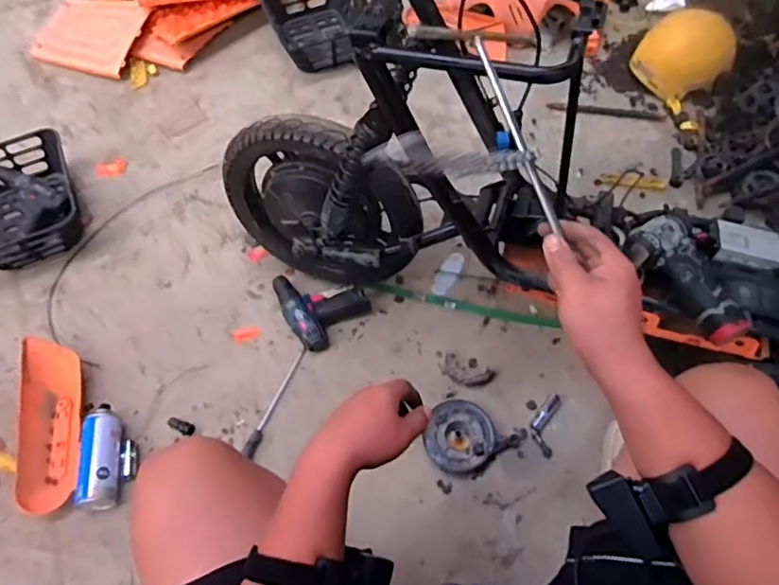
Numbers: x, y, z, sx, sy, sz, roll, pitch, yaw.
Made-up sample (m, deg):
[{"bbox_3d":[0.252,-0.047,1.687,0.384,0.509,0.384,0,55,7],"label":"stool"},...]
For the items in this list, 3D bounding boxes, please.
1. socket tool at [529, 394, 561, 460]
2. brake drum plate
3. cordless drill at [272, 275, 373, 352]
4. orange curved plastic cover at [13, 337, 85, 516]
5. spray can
[{"bbox_3d":[0.285,0.241,1.059,0.042,0.016,0.113,12,59,11],"label":"socket tool"},{"bbox_3d":[0.146,0.251,1.046,0.172,0.045,0.130,-29,60,-14],"label":"brake drum plate"},{"bbox_3d":[-0.150,0.015,1.197,0.161,0.053,0.190,-36,62,-18],"label":"cordless drill"},{"bbox_3d":[-0.638,0.238,1.074,0.109,0.052,0.335,-13,57,-5],"label":"orange curved plastic cover"},{"bbox_3d":[-0.513,0.287,1.031,0.070,0.058,0.187,-10,60,-3],"label":"spray can"}]

